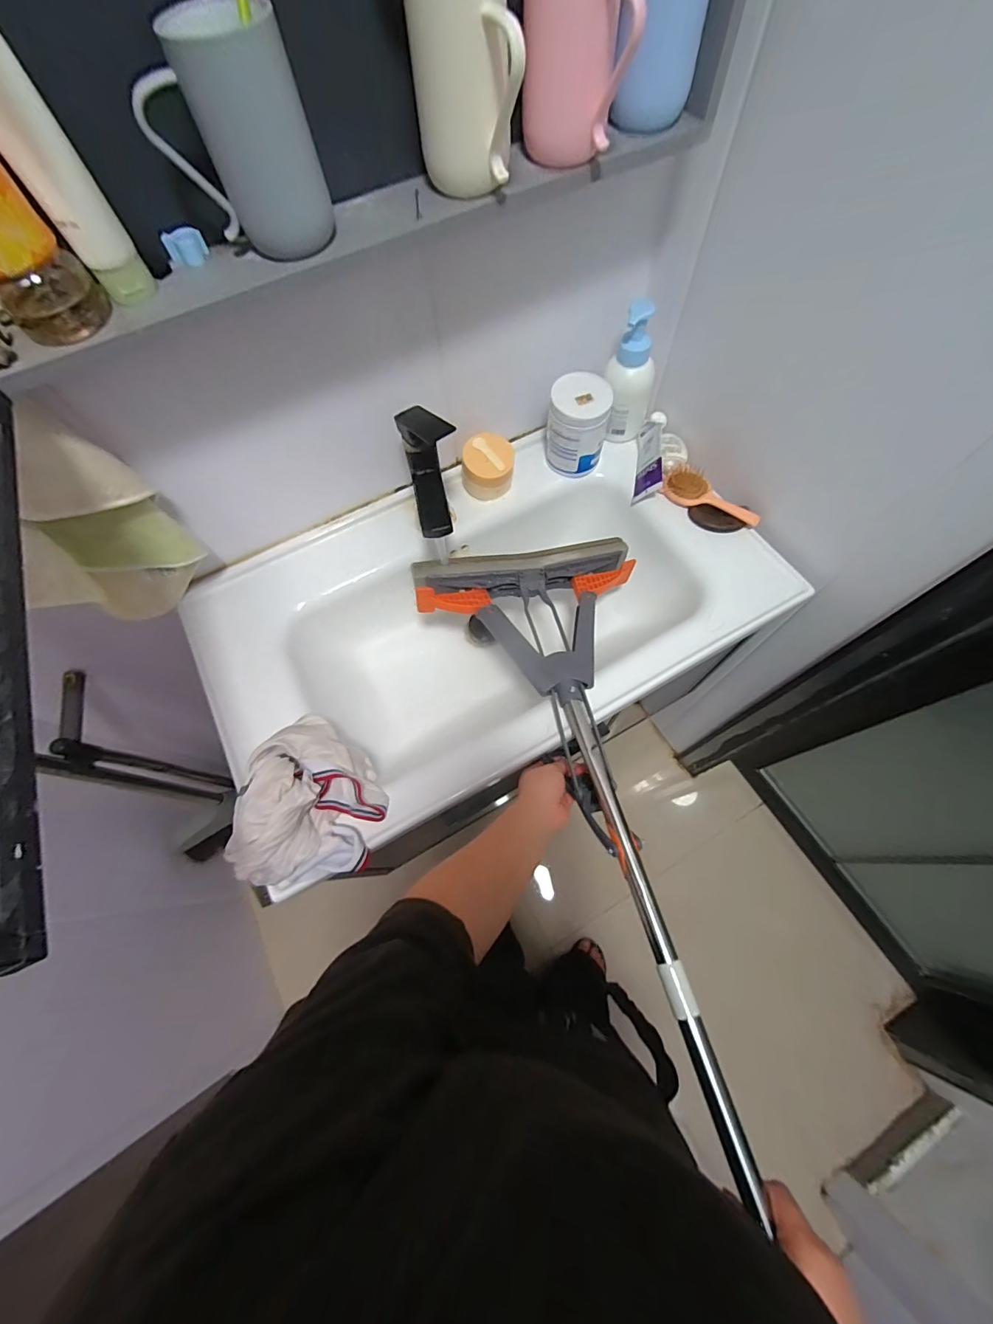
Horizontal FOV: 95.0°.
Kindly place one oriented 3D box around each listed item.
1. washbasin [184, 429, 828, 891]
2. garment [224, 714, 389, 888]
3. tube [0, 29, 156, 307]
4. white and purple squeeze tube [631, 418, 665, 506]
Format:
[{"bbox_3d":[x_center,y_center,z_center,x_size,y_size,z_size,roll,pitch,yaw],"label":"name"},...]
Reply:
[{"bbox_3d":[-0.022,-0.065,0.723,0.761,0.176,0.467,-28,71,-11],"label":"washbasin"},{"bbox_3d":[-0.214,0.151,0.514,0.162,0.073,0.186,2,68,0],"label":"garment"},{"bbox_3d":[-0.305,-0.339,0.294,0.044,0.165,0.048,-39,73,-14],"label":"tube"},{"bbox_3d":[0.250,-0.327,0.739,0.030,0.052,0.142,19,66,-23],"label":"white and purple squeeze tube"}]

